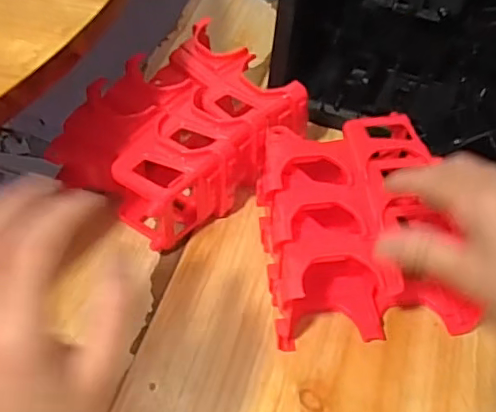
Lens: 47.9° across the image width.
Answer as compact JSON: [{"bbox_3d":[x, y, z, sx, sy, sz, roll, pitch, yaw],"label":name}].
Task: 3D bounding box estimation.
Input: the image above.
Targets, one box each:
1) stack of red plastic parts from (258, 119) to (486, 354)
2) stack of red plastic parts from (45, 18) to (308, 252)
[{"bbox_3d":[0.087,0.012,0.457,0.155,0.083,0.172,-2,51,-7],"label":"stack of red plastic parts"},{"bbox_3d":[-0.062,-0.066,0.516,0.154,0.078,0.201,37,57,22],"label":"stack of red plastic parts"}]

